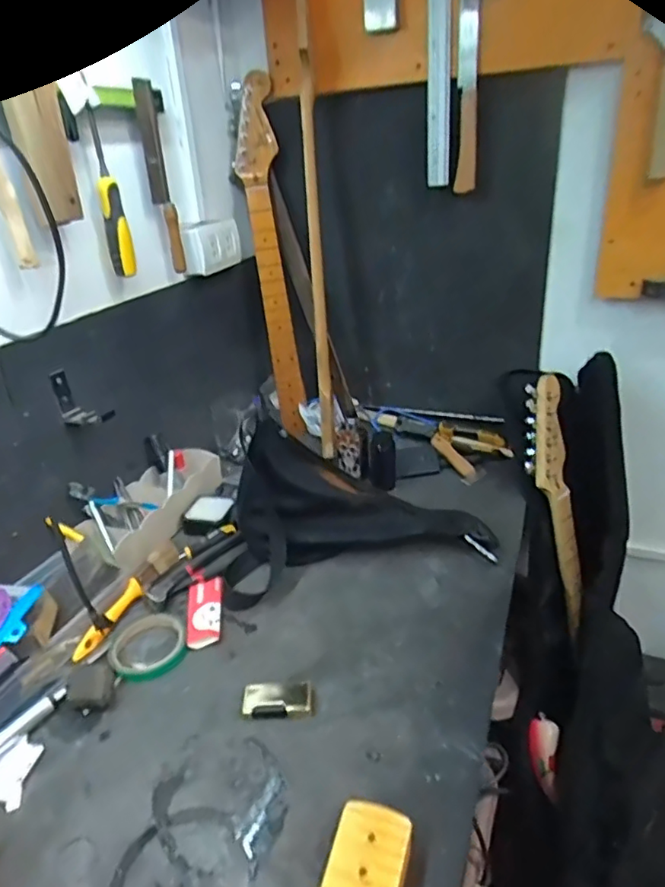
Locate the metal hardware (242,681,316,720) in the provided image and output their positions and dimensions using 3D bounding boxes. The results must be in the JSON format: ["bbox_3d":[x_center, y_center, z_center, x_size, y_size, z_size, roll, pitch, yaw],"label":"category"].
[{"bbox_3d":[-0.055,0.264,0.583,0.072,0.014,0.036,-3,27,1],"label":"metal hardware"}]

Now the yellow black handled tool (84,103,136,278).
[{"bbox_3d":[-0.304,-0.336,0.771,0.031,0.203,0.028,-12,29,-17],"label":"yellow black handled tool"}]

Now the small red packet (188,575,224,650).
[{"bbox_3d":[-0.161,0.208,0.706,0.043,0.008,0.114,-6,28,-6],"label":"small red packet"}]

